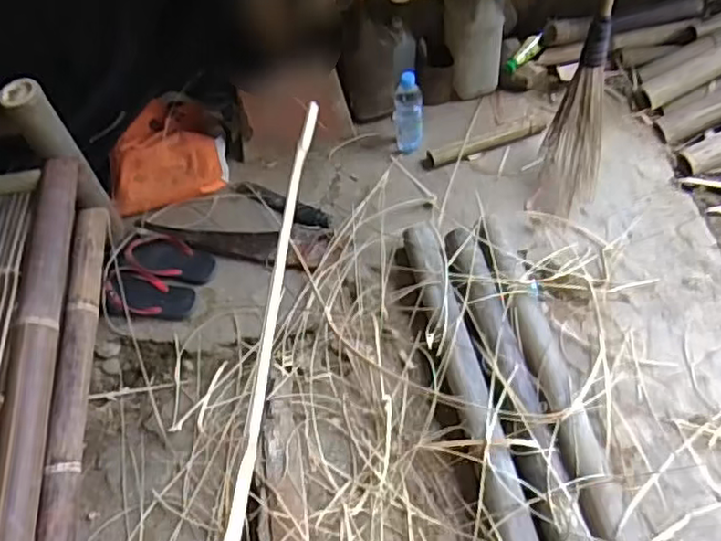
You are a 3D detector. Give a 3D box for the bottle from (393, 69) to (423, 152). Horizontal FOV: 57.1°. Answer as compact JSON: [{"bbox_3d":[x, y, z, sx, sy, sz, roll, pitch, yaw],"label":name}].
[{"bbox_3d":[0.114,-0.383,1.586,0.063,0.206,0.073,-11,57,-1],"label":"bottle"}]

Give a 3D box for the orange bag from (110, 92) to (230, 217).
[{"bbox_3d":[-0.466,-0.280,1.621,0.271,0.068,0.289,0,80,-5],"label":"orange bag"}]

